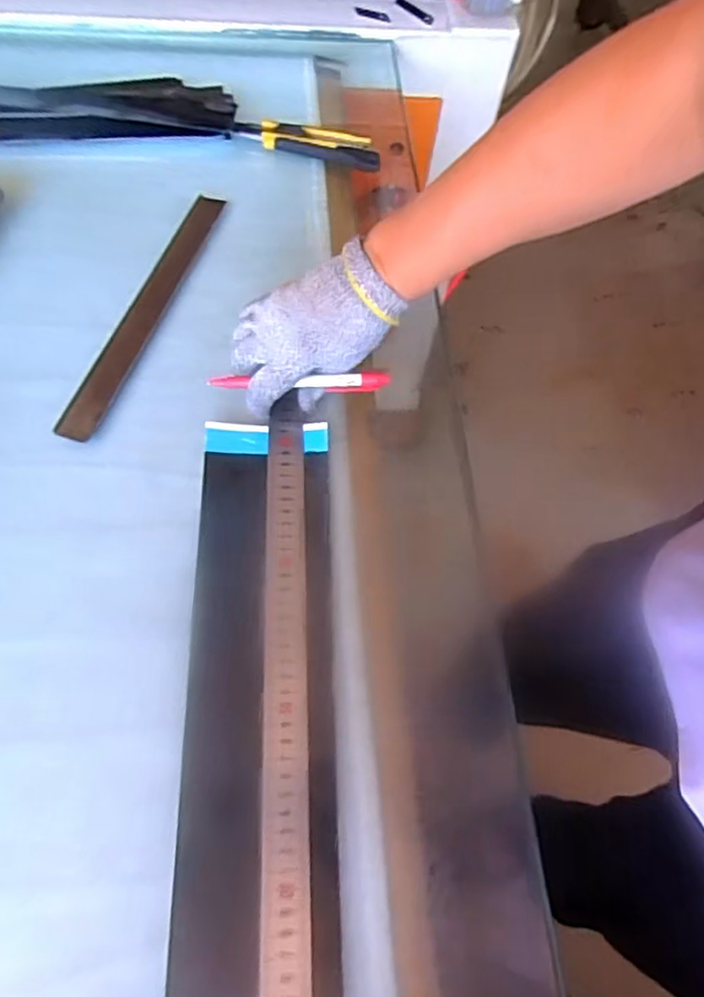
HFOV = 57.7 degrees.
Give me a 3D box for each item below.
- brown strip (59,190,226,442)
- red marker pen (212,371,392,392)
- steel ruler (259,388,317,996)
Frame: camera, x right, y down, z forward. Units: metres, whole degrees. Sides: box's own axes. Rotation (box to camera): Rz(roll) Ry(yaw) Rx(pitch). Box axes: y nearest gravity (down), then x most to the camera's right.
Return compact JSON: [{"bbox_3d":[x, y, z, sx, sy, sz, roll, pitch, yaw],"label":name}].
[{"bbox_3d":[-0.181,-0.171,0.565,0.032,0.010,0.291,17,62,2],"label":"brown strip"},{"bbox_3d":[-0.041,-0.089,0.486,0.138,0.017,0.010,1,63,5],"label":"red marker pen"},{"bbox_3d":[-0.040,0.166,0.397,0.031,0.010,0.524,5,63,-15],"label":"steel ruler"}]

